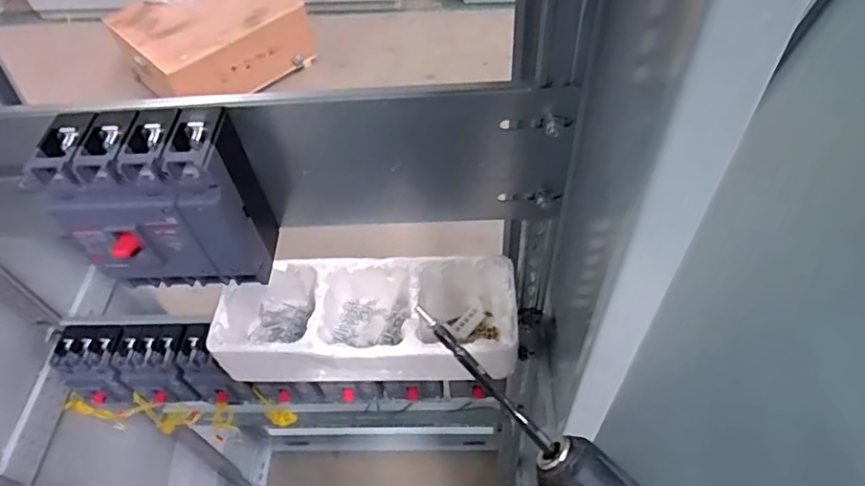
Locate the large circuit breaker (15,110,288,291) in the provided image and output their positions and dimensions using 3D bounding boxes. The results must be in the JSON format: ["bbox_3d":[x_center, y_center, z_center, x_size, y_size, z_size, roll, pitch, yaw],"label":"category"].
[{"bbox_3d":[-0.234,-0.028,0.499,0.146,0.152,0.093,-5,54,1],"label":"large circuit breaker"}]

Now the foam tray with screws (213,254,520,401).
[{"bbox_3d":[-0.075,0.090,0.678,0.336,0.083,0.135,-1,54,3],"label":"foam tray with screws"}]

